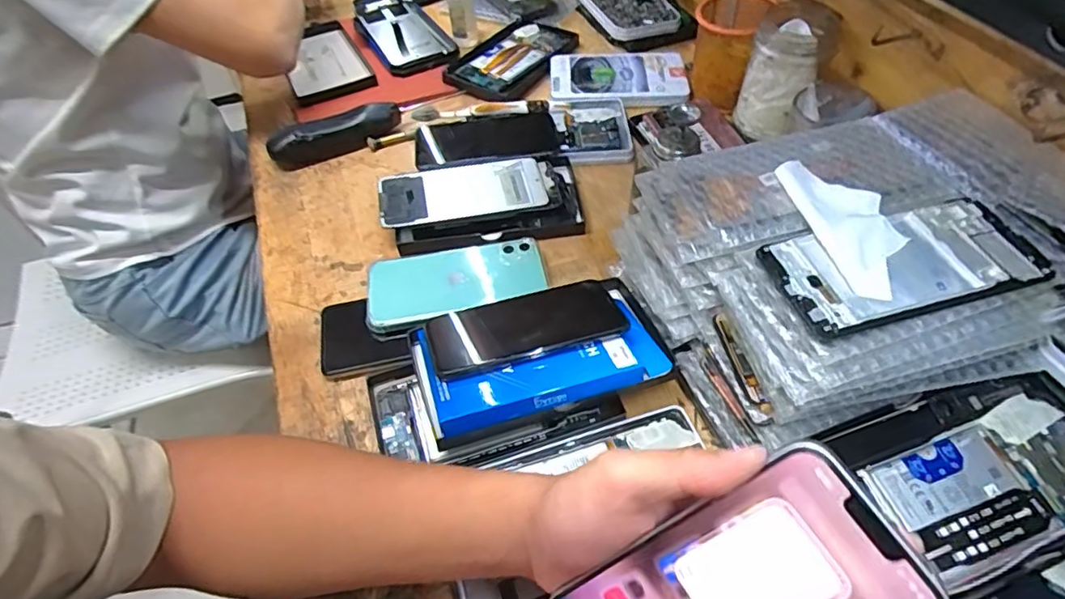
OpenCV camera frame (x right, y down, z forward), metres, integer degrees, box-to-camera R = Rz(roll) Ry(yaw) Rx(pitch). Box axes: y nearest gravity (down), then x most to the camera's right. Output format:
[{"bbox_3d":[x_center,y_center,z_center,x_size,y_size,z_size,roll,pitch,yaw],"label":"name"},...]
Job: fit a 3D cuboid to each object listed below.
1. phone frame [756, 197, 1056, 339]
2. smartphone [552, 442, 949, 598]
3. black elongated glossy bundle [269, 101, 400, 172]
[{"bbox_3d":[0.220,-0.022,0.347,0.152,0.008,0.070,-14,53,-7],"label":"phone frame"},{"bbox_3d":[0.079,0.131,0.246,0.154,0.004,0.074,-44,71,24],"label":"smartphone"},{"bbox_3d":[-0.214,-0.183,0.638,0.141,0.028,0.034,-28,56,-18],"label":"black elongated glossy bundle"}]

